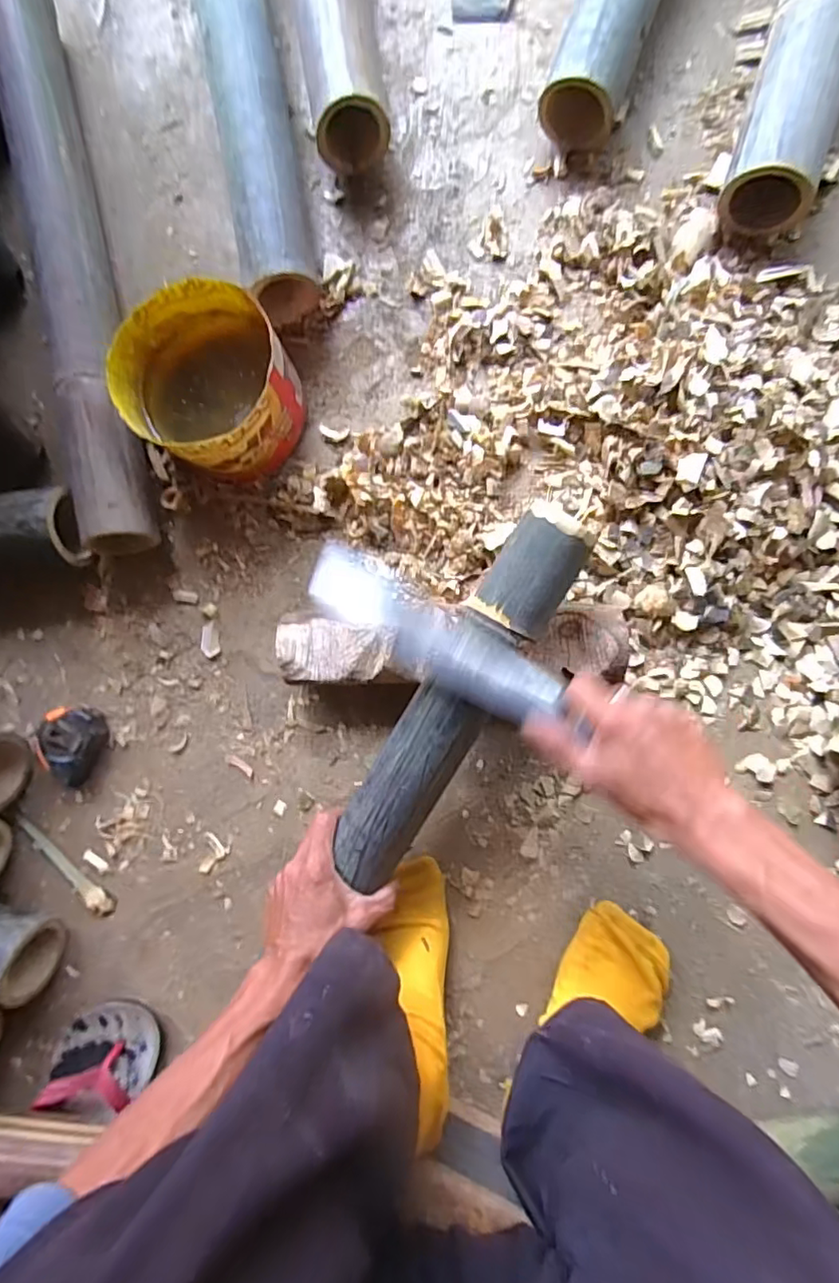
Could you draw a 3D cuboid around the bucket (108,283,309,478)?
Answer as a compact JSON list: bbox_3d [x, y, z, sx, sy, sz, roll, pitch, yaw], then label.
[{"bbox_3d":[-0.191,-0.240,0.535,0.144,0.100,0.147,0,87,7],"label":"bucket"}]

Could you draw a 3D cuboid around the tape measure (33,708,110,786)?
[{"bbox_3d":[-0.362,0.105,0.584,0.061,0.038,0.081,31,91,8],"label":"tape measure"}]

